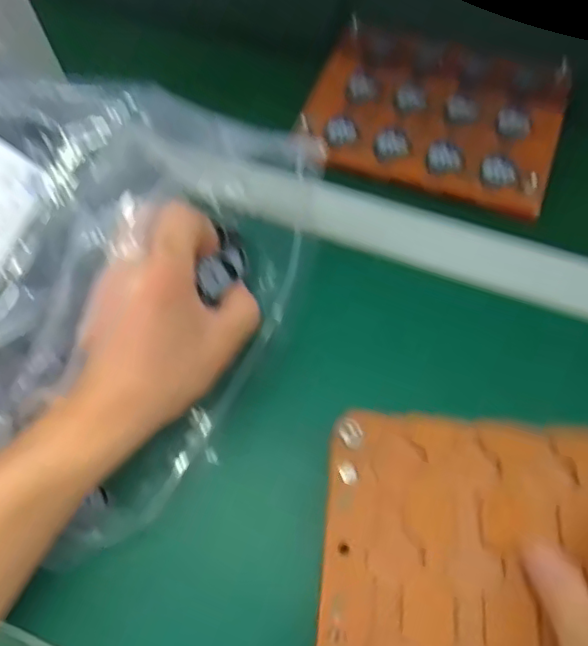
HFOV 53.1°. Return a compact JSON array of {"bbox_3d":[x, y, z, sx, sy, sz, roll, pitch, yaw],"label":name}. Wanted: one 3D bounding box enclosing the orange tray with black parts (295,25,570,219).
[{"bbox_3d":[0.110,-0.166,0.460,0.184,0.018,0.146,17,65,12],"label":"orange tray with black parts"}]

